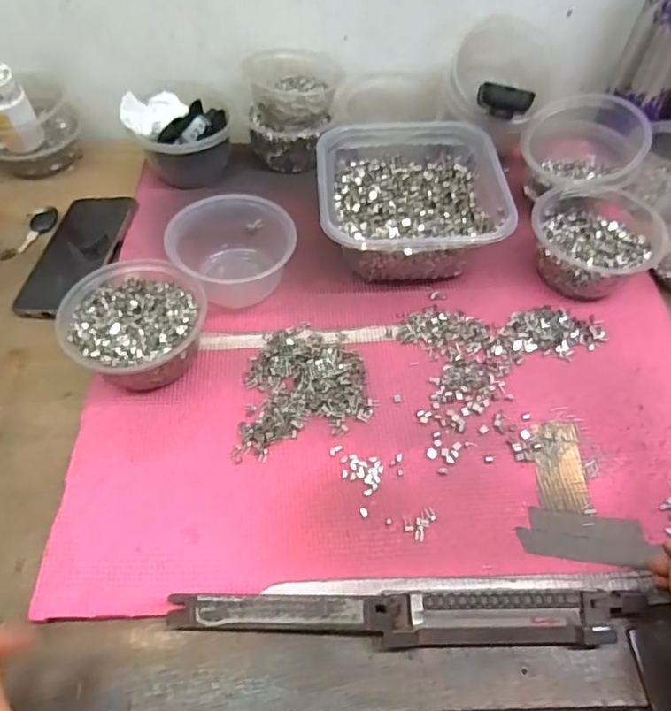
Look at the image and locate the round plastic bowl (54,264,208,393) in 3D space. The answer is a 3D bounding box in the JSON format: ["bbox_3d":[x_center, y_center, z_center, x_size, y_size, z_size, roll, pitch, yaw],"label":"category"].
[{"bbox_3d":[-0.164,-0.023,0.483,0.110,0.057,0.107,0,54,0],"label":"round plastic bowl"}]

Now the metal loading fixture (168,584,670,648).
[{"bbox_3d":[0.054,0.172,0.377,0.319,0.019,0.034,0,54,0],"label":"metal loading fixture"}]

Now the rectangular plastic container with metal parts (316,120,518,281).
[{"bbox_3d":[0.071,-0.157,0.569,0.171,0.071,0.174,-1,54,-1],"label":"rectangular plastic container with metal parts"}]

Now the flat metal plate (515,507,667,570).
[{"bbox_3d":[0.178,0.130,0.410,0.087,0.004,0.036,4,57,5],"label":"flat metal plate"}]

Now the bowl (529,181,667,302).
[{"bbox_3d":[0.242,-0.110,0.547,0.111,0.056,0.117,0,54,0],"label":"bowl"}]

